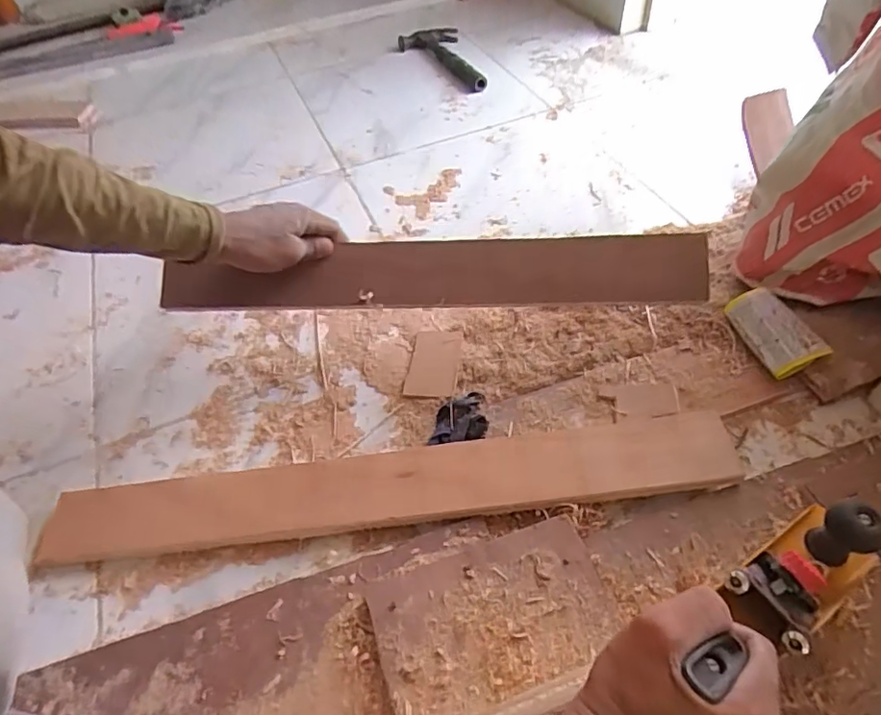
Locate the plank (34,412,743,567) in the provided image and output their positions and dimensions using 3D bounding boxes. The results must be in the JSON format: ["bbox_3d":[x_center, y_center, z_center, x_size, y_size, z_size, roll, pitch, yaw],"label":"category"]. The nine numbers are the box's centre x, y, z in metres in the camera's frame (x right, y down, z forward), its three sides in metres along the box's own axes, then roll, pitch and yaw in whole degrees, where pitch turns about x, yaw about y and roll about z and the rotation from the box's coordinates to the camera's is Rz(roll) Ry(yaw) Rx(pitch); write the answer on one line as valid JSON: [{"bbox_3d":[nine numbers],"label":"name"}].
[{"bbox_3d":[-0.056,0.126,0.538,0.657,0.021,0.072,-7,56,1],"label":"plank"}]

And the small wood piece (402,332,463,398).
[{"bbox_3d":[-0.008,0.006,0.665,0.058,0.008,0.100,4,51,9],"label":"small wood piece"}]

